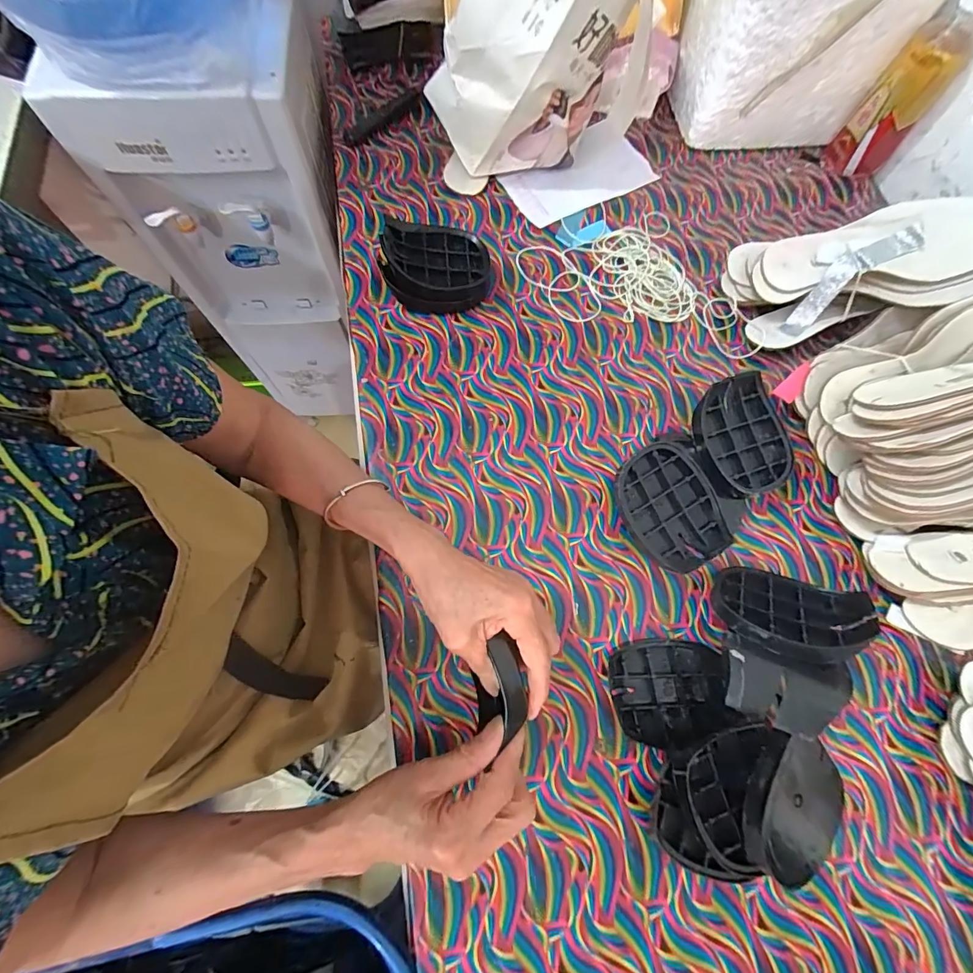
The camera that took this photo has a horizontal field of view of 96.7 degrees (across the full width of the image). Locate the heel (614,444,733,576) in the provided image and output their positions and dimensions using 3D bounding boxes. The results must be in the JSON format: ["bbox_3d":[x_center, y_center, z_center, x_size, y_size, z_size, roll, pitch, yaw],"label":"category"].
[{"bbox_3d":[0.177,0.022,0.422,0.086,0.042,0.112,-31,75,-12],"label":"heel"}]

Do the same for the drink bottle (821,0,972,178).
[{"bbox_3d":[0.528,-0.493,0.540,0.079,0.170,0.084,42,75,11],"label":"drink bottle"}]

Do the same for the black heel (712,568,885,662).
[{"bbox_3d":[0.262,0.111,0.376,0.116,0.030,0.091,17,37,22],"label":"black heel"}]

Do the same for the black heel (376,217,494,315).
[{"bbox_3d":[-0.057,-0.252,0.497,0.119,0.052,0.091,-5,71,-4],"label":"black heel"}]

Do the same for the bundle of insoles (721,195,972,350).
[{"bbox_3d":[0.437,-0.246,0.488,0.291,0.060,0.136,-10,71,9],"label":"bundle of insoles"}]

